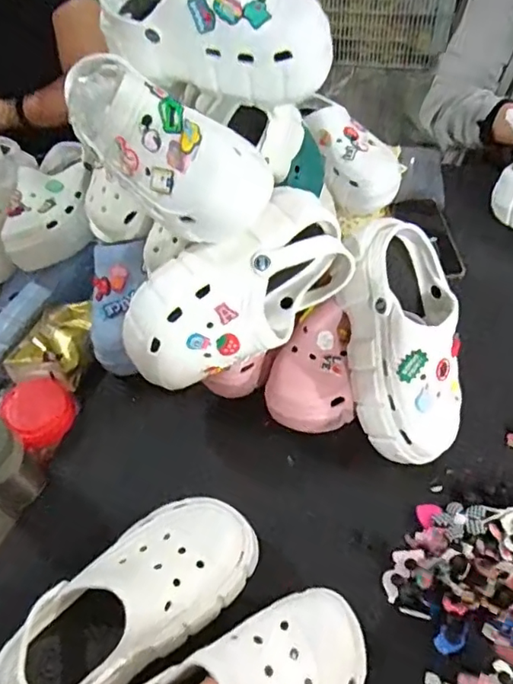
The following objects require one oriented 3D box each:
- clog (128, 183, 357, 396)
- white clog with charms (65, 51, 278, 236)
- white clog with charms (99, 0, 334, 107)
[{"bbox_3d":[-0.027,-0.057,0.602,0.258,0.137,0.110,-33,27,4],"label":"clog"},{"bbox_3d":[-0.097,-0.200,0.531,0.241,0.092,0.105,37,64,5],"label":"white clog with charms"},{"bbox_3d":[-0.049,-0.318,0.548,0.246,0.103,0.092,23,59,20],"label":"white clog with charms"}]

